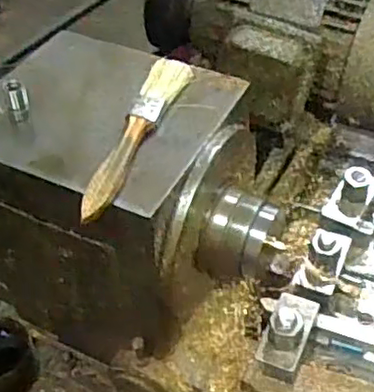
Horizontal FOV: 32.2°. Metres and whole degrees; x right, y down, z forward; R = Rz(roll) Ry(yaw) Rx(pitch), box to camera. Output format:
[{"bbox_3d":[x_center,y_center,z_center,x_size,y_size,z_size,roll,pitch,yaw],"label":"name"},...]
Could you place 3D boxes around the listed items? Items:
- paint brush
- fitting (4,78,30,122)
[{"bbox_3d":[-0.033,-0.042,0.428,0.028,0.008,0.158,12,47,14],"label":"paint brush"},{"bbox_3d":[-0.117,-0.067,0.446,0.014,0.030,0.012,-18,48,-14],"label":"fitting"}]

